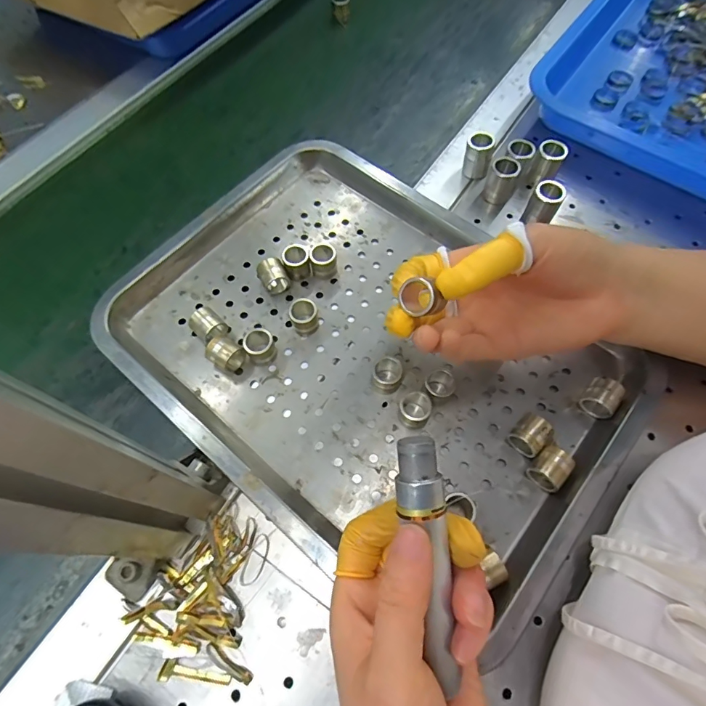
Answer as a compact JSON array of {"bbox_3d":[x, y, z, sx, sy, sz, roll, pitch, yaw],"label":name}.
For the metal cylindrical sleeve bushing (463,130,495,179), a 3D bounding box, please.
[{"bbox_3d":[0.109,-0.171,0.380,0.022,0.035,0.018,10,64,7],"label":"metal cylindrical sleeve bushing"}]

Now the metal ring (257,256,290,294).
[{"bbox_3d":[-0.060,-0.057,0.332,0.020,0.019,0.023,-23,65,-10],"label":"metal ring"}]

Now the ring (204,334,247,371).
[{"bbox_3d":[-0.089,0.002,0.307,0.026,0.017,0.020,29,67,15],"label":"ring"}]

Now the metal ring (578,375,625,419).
[{"bbox_3d":[0.162,0.029,0.285,0.020,0.022,0.020,37,70,18],"label":"metal ring"}]

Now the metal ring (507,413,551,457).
[{"bbox_3d":[0.111,0.052,0.276,0.020,0.021,0.020,38,70,18],"label":"metal ring"}]

